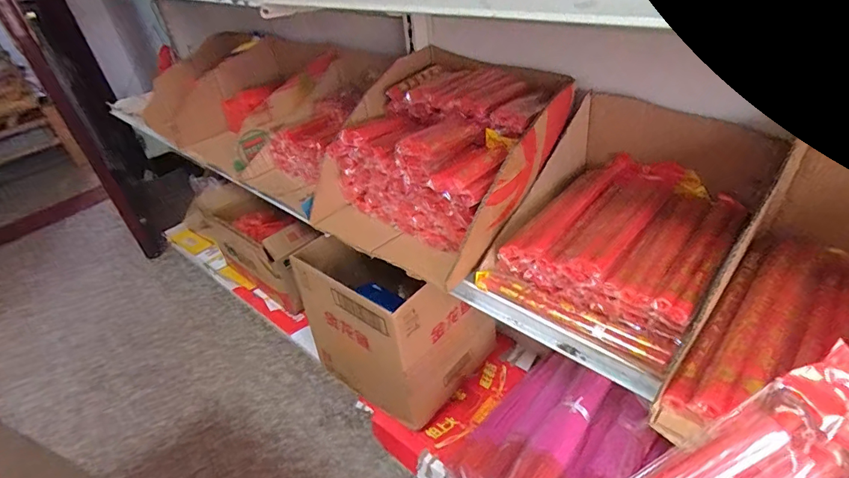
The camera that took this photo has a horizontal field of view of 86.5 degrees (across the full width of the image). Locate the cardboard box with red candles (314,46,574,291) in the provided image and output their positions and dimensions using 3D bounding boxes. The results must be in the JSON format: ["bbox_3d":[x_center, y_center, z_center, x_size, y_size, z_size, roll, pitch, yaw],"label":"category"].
[{"bbox_3d":[0.014,-0.147,0.811,0.398,0.219,0.357,25,48,36],"label":"cardboard box with red candles"}]

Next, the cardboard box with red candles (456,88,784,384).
[{"bbox_3d":[0.272,-0.033,0.630,0.347,0.152,0.286,-34,44,-30],"label":"cardboard box with red candles"}]

